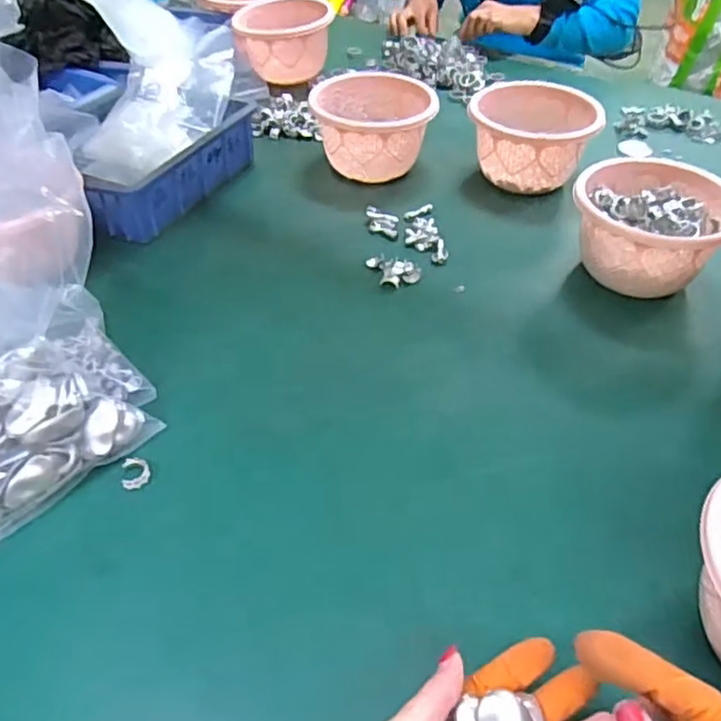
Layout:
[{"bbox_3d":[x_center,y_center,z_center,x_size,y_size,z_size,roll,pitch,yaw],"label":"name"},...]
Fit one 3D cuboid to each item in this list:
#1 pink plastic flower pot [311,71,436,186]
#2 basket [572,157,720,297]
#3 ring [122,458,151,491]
[{"bbox_3d":[0.014,-0.279,0.790,0.139,0.088,0.133,2,44,-2],"label":"pink plastic flower pot"},{"bbox_3d":[0.280,-0.126,0.635,0.145,0.083,0.143,30,49,25],"label":"basket"},{"bbox_3d":[-0.165,0.083,0.476,0.019,0.004,0.026,-6,45,-10],"label":"ring"}]

